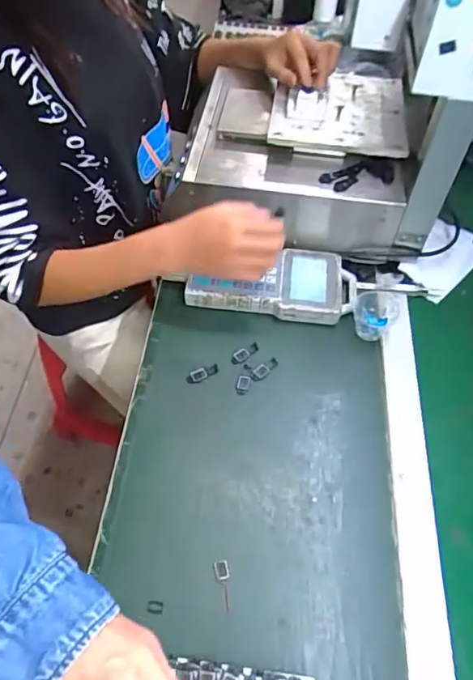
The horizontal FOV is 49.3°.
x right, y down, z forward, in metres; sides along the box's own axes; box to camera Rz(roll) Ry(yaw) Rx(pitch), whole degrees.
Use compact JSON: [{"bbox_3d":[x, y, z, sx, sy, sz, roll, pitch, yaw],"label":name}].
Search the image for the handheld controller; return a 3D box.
[{"bbox_3d":[0.050,-0.080,0.701,0.223,0.035,0.114,9,54,5],"label":"handheld controller"}]

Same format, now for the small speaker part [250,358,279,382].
[{"bbox_3d":[0.034,0.036,0.636,0.040,0.004,0.016,-35,62,-24],"label":"small speaker part"}]

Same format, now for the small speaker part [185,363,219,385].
[{"bbox_3d":[-0.041,0.042,0.631,0.042,0.004,0.017,-25,58,-19],"label":"small speaker part"}]

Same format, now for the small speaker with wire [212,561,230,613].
[{"bbox_3d":[-0.013,0.233,0.491,0.015,0.004,0.043,-6,54,-6],"label":"small speaker with wire"}]

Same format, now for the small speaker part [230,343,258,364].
[{"bbox_3d":[0.011,0.017,0.649,0.040,0.004,0.016,-36,62,-24],"label":"small speaker part"}]

